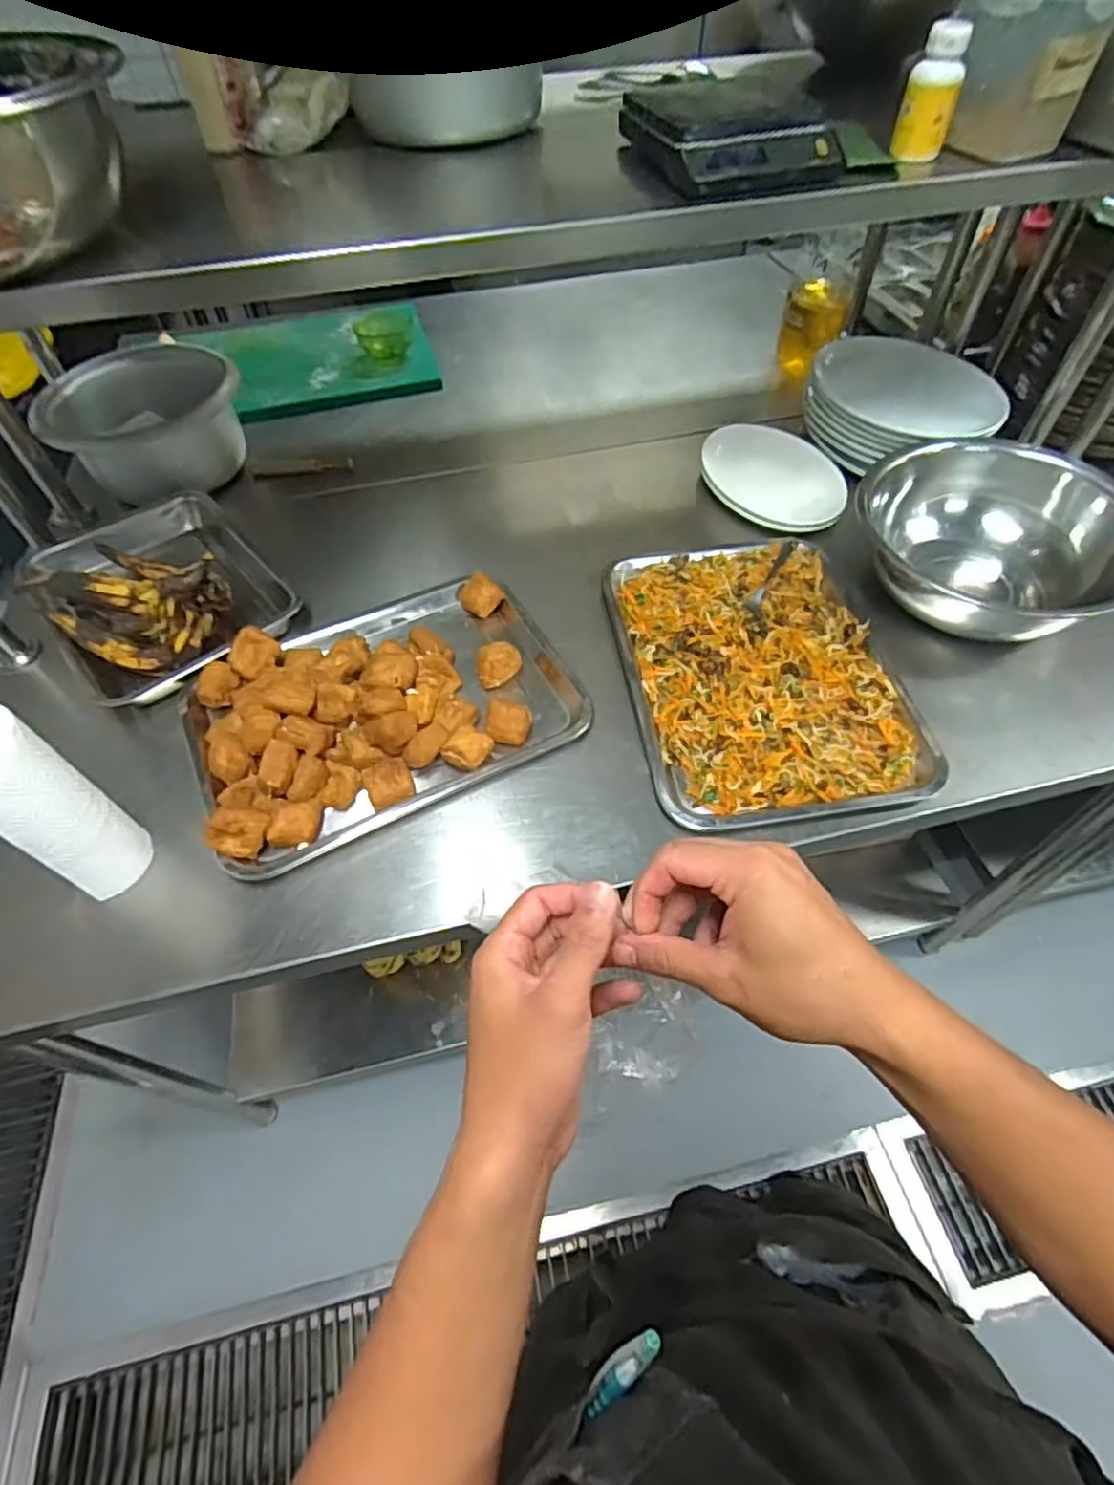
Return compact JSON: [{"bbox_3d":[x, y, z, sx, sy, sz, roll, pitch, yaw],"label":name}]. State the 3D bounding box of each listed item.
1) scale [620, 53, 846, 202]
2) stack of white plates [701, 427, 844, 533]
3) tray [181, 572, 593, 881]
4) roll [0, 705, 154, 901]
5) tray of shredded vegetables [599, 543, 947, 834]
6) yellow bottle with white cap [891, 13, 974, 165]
[{"bbox_3d":[0.170,-0.615,0.667,0.161,0.048,0.194,-13,54,-8],"label":"scale"},{"bbox_3d":[0.321,-0.403,0.997,0.174,0.024,0.254,-13,54,-8],"label":"stack of white plates"},{"bbox_3d":[-0.204,-0.061,0.760,0.418,0.080,0.311,-24,57,-15],"label":"tray"},{"bbox_3d":[-0.449,0.058,0.588,0.070,0.205,0.075,29,60,21],"label":"roll"},{"bbox_3d":[0.235,-0.099,0.791,0.304,0.030,0.423,-7,54,-3],"label":"tray of shredded vegetables"},{"bbox_3d":[0.360,-0.621,0.632,0.051,0.093,0.040,16,56,13],"label":"yellow bottle with white cap"}]

